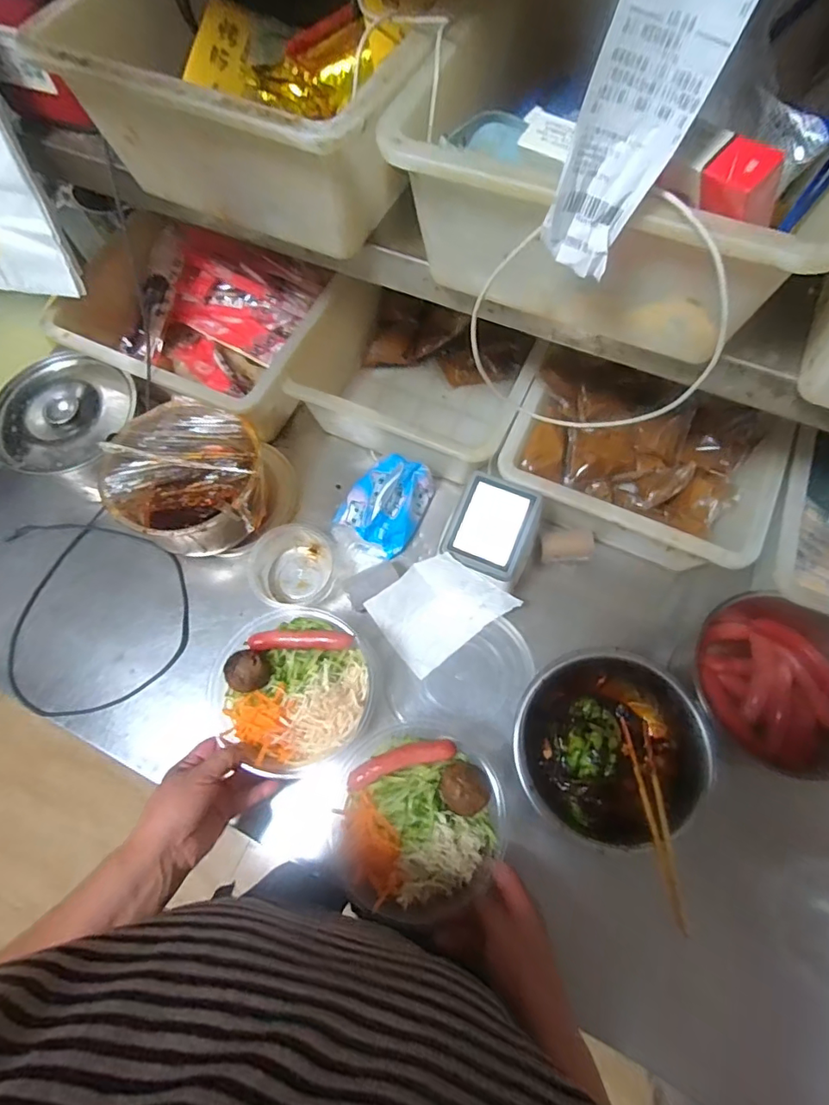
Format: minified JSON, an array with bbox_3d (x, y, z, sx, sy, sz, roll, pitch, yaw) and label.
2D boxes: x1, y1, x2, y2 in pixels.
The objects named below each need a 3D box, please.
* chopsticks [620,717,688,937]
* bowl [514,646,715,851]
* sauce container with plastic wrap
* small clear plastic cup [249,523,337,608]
[{"bbox_3d":[0.226,0.242,0.489,0.026,0.012,0.186,3,43,3],"label":"chopsticks"},{"bbox_3d":[0.192,0.194,0.528,0.175,0.073,0.172,-1,68,2],"label":"bowl"},{"bbox_3d":[-0.261,-0.083,0.642,0.188,0.103,0.175,-1,68,2],"label":"sauce container with plastic wrap"},{"bbox_3d":[-0.148,0.018,0.642,0.094,0.056,0.090,-1,68,2],"label":"small clear plastic cup"}]

